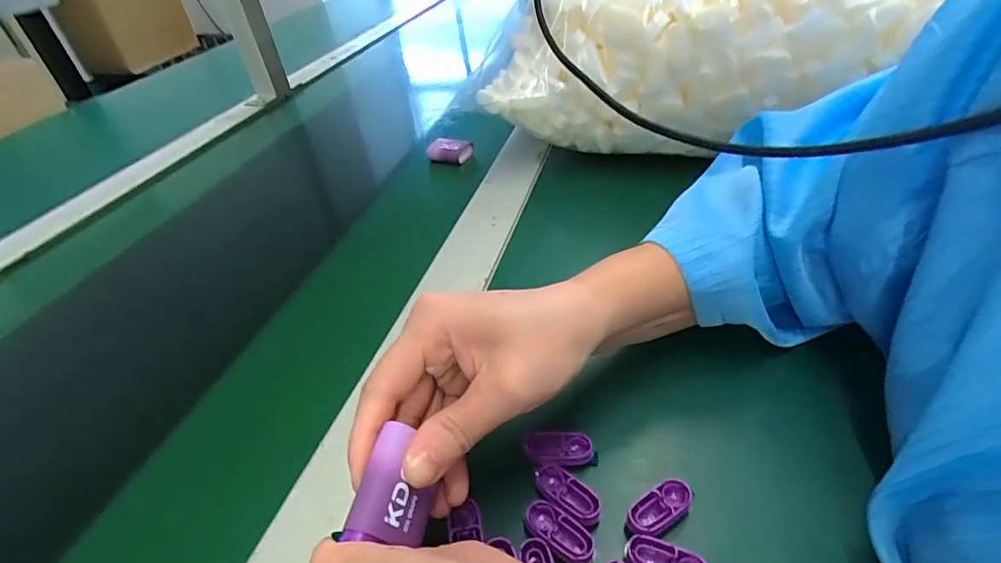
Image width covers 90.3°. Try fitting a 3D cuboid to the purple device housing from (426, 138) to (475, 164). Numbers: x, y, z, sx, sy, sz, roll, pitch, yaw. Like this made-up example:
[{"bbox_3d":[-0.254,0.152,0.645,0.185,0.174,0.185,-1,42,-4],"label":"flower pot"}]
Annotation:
[{"bbox_3d":[-0.055,-0.143,0.547,0.047,0.020,0.023,7,42,17],"label":"purple device housing"}]

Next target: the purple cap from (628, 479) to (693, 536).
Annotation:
[{"bbox_3d":[0.072,0.102,0.226,0.034,0.004,0.016,-27,43,-21],"label":"purple cap"}]

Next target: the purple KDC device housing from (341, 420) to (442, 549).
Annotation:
[{"bbox_3d":[-0.041,0.080,0.193,0.024,0.023,0.039,-2,40,8],"label":"purple KDC device housing"}]

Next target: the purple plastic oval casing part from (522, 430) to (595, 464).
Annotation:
[{"bbox_3d":[0.030,0.084,0.253,0.034,0.006,0.014,5,40,-3],"label":"purple plastic oval casing part"}]

